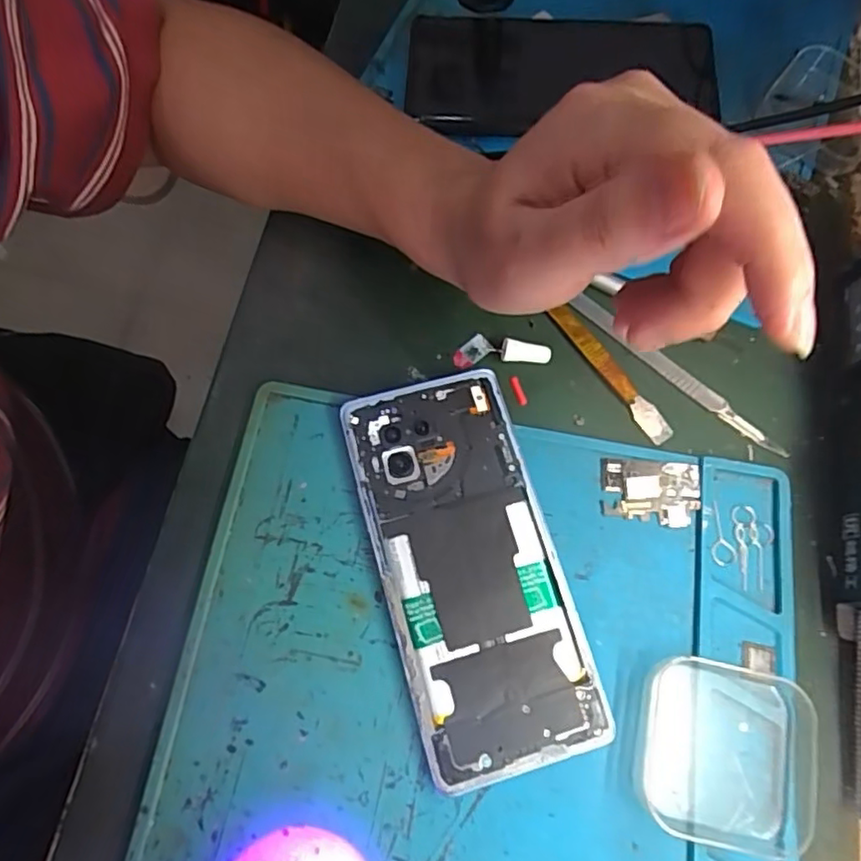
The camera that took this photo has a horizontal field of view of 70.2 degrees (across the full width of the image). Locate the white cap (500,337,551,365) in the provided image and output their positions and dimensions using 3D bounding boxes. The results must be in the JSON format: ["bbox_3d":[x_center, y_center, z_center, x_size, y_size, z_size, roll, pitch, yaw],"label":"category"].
[{"bbox_3d":[0.046,-0.037,0.295,0.024,0.007,0.010,8,71,1],"label":"white cap"}]

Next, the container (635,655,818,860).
[{"bbox_3d":[0.113,0.125,0.238,0.063,0.015,0.065,11,71,2],"label":"container"}]

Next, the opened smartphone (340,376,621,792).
[{"bbox_3d":[0.015,0.055,0.260,0.073,0.012,0.161,-14,73,-7],"label":"opened smartphone"}]

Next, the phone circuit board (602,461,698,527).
[{"bbox_3d":[0.099,0.028,0.276,0.044,0.004,0.029,5,71,-1],"label":"phone circuit board"}]

